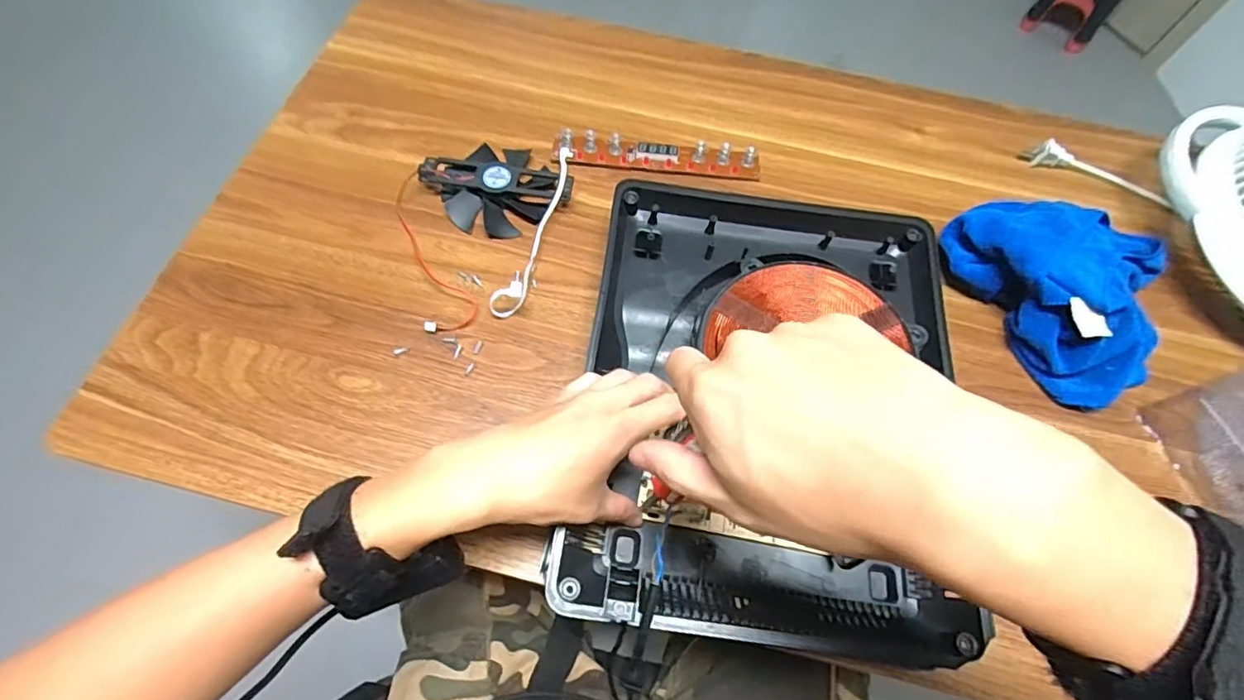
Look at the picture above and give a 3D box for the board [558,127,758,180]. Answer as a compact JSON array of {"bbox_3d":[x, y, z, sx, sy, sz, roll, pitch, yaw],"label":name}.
[{"bbox_3d":[0.037,-0.192,0.564,0.205,0.021,0.036,2,64,-3],"label":"board"}]

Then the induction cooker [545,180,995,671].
[{"bbox_3d":[0.110,0.024,0.431,0.271,0.053,0.362,9,64,1],"label":"induction cooker"}]

